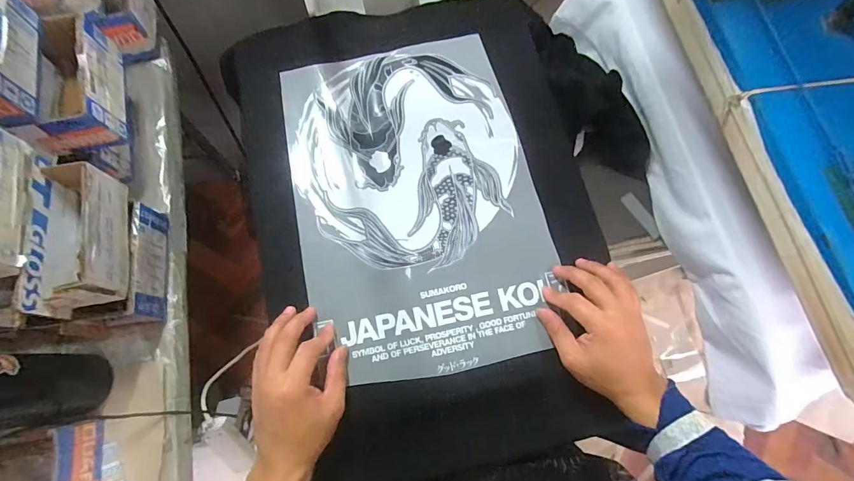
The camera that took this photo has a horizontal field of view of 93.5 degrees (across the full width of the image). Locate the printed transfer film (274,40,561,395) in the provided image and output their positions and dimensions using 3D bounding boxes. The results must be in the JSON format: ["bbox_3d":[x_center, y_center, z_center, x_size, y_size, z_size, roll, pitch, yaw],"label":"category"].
[{"bbox_3d":[-0.012,-0.056,0.494,0.284,0.008,0.416,-11,75,-5],"label":"printed transfer film"}]

